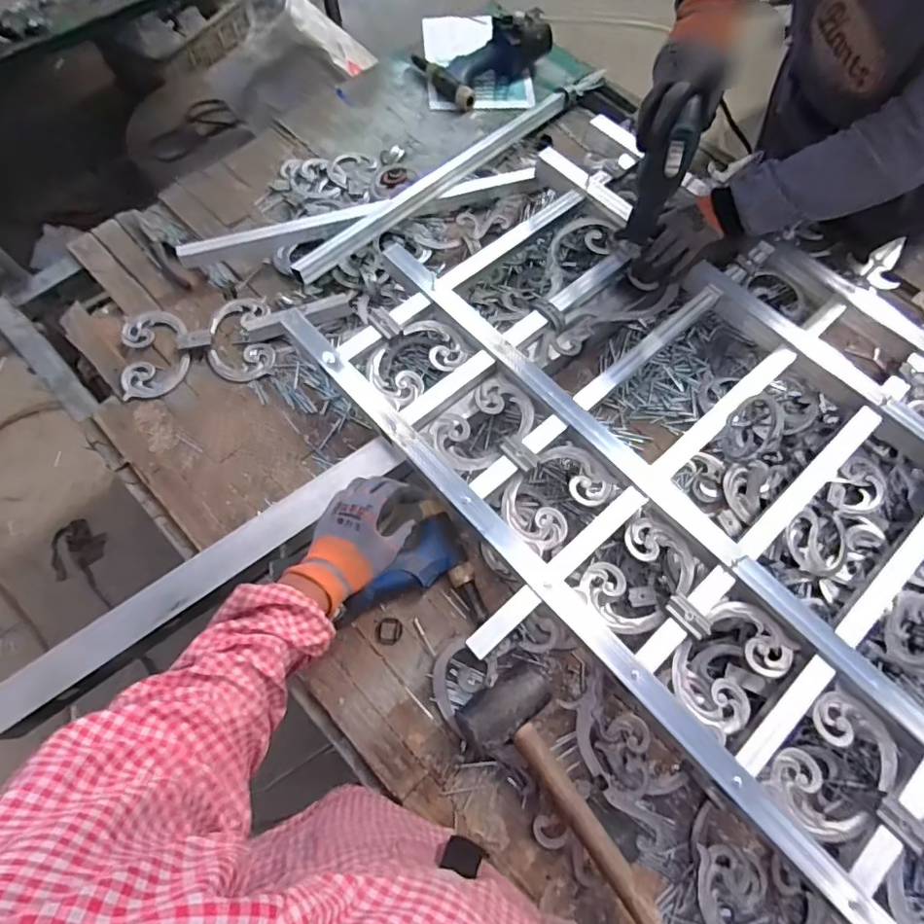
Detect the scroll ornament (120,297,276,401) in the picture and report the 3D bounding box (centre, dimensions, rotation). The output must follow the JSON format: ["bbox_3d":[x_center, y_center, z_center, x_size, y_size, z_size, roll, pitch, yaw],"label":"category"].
[{"bbox_3d":[-0.411,-0.186,0.843,0.222,0.020,0.159,-11,68,-6],"label":"scroll ornament"}]

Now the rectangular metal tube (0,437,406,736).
[{"bbox_3d":[-0.303,0.128,0.664,0.532,0.028,0.059,-36,72,-17],"label":"rectangular metal tube"}]

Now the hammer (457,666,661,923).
[{"bbox_3d":[0.115,0.364,0.601,0.107,0.064,0.274,-35,72,-14],"label":"hammer"}]

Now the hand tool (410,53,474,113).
[{"bbox_3d":[-0.043,-0.741,1.063,0.033,0.047,0.171,-40,74,-16],"label":"hand tool"}]

